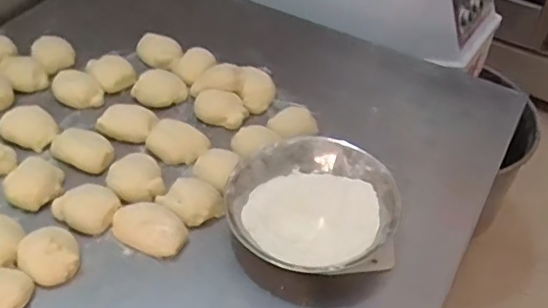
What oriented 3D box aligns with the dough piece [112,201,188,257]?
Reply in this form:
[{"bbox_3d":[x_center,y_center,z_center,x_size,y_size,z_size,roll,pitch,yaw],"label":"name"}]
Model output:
[{"bbox_3d":[-0.137,0.081,0.644,0.083,0.029,0.050,22,46,18],"label":"dough piece"}]

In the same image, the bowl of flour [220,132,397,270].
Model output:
[{"bbox_3d":[0.041,0.063,0.658,0.182,0.060,0.178,2,44,-2],"label":"bowl of flour"}]

